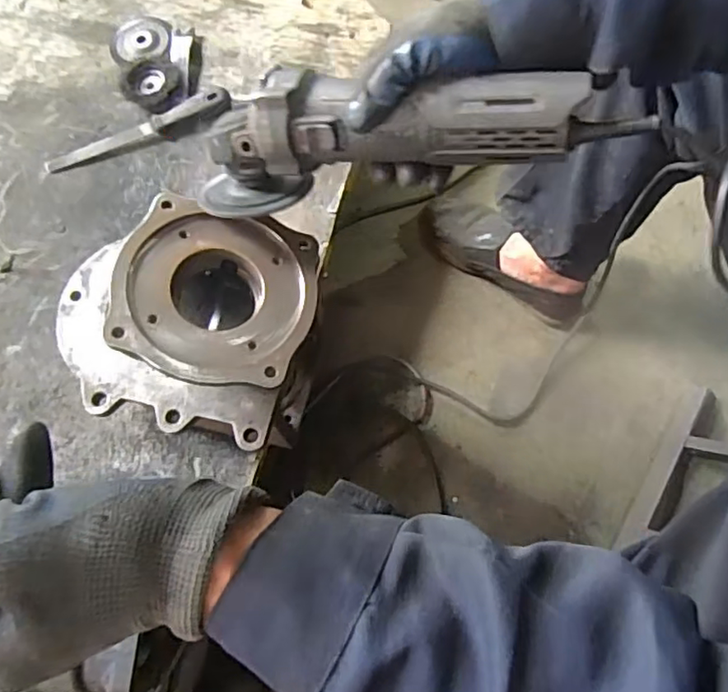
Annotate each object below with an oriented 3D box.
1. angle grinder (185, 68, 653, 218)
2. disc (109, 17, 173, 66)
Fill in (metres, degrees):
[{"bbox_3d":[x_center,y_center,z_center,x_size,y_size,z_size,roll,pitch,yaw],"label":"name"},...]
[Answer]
[{"bbox_3d":[0.015,-0.155,0.435,0.321,0.078,0.083,-1,68,19],"label":"angle grinder"},{"bbox_3d":[-0.328,-0.448,0.895,0.093,0.010,0.106,-23,60,1],"label":"disc"}]

